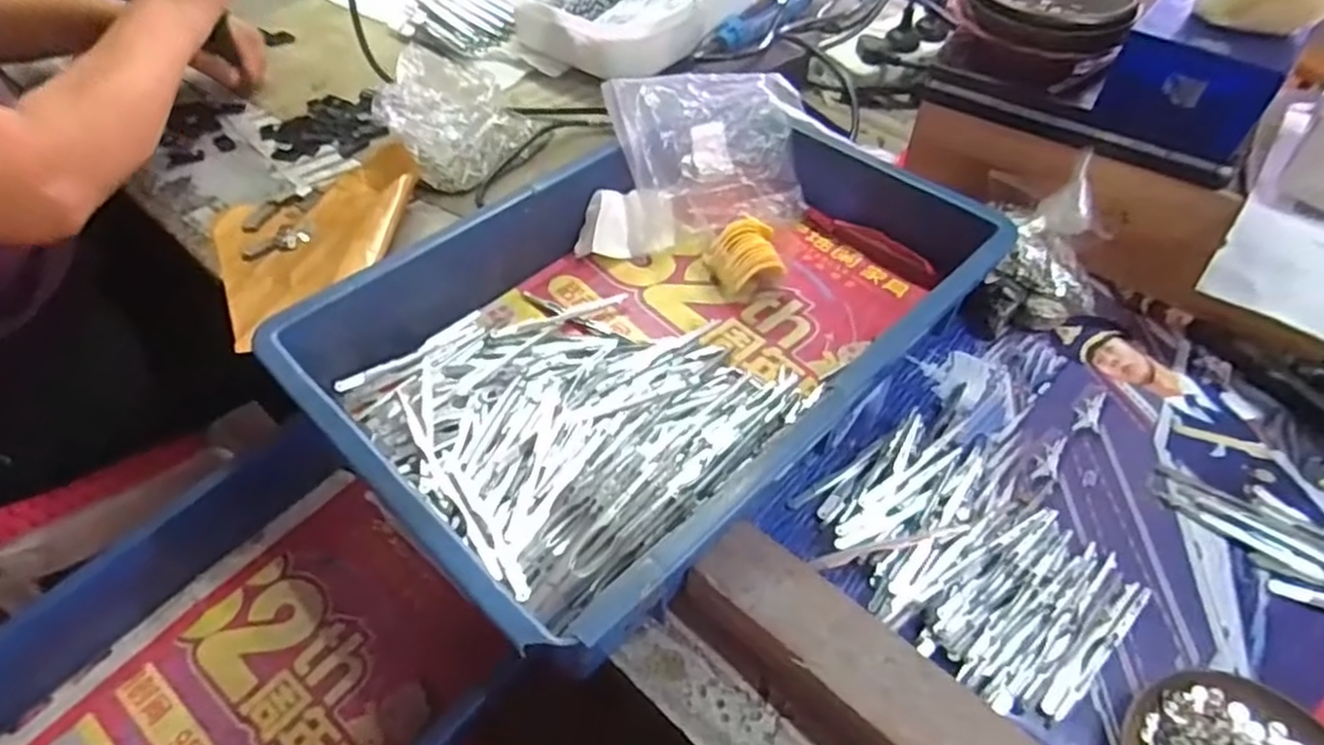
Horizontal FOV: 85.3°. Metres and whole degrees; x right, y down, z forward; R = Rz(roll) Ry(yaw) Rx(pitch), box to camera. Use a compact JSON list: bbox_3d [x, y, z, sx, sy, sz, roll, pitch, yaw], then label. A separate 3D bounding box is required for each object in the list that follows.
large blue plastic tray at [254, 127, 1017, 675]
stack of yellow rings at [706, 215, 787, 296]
[{"bbox_3d":[0.008,-0.045,0.493,0.275,0.077,0.441,36,59,26],"label":"large blue plastic tray"},{"bbox_3d":[0.065,-0.085,0.548,0.049,0.045,0.055,-17,52,-13],"label":"stack of yellow rings"}]

